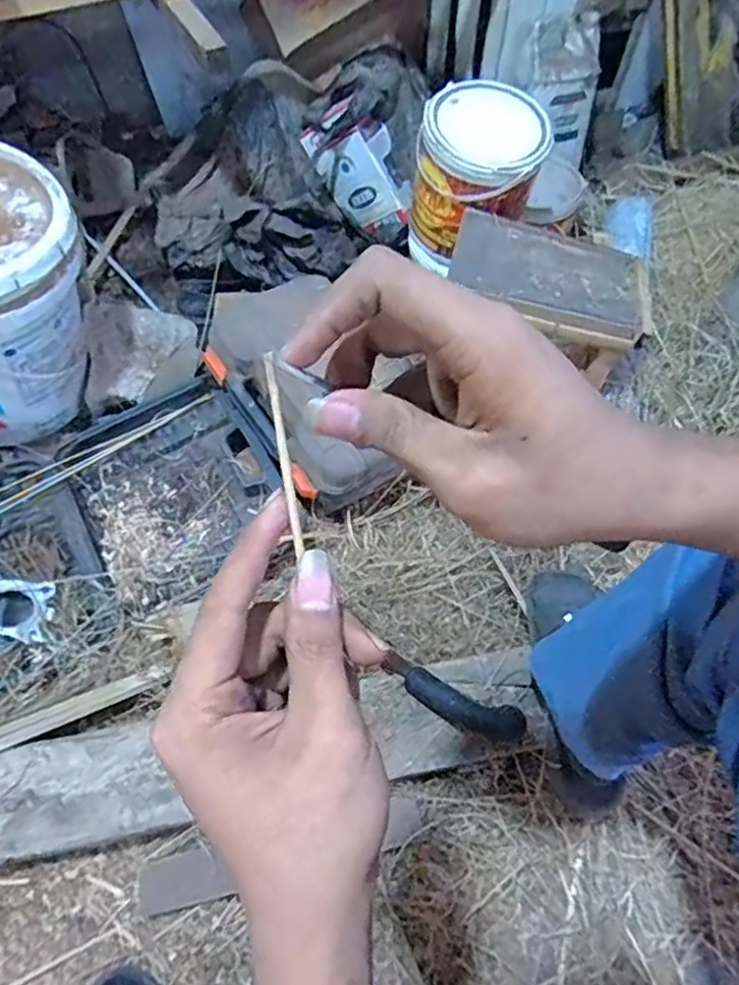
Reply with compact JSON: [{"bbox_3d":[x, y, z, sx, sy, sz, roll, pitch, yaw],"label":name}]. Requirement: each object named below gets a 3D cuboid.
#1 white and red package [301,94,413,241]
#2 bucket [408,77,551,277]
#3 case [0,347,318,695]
[{"bbox_3d":[-0.009,-0.577,1.148,0.136,0.229,0.051,-23,24,35],"label":"white and red package"},{"bbox_3d":[0.168,-0.458,0.947,0.171,0.218,0.173,0,58,0],"label":"bucket"},{"bbox_3d":[-0.395,0.043,0.870,0.577,0.073,0.327,-29,63,-17],"label":"case"}]

